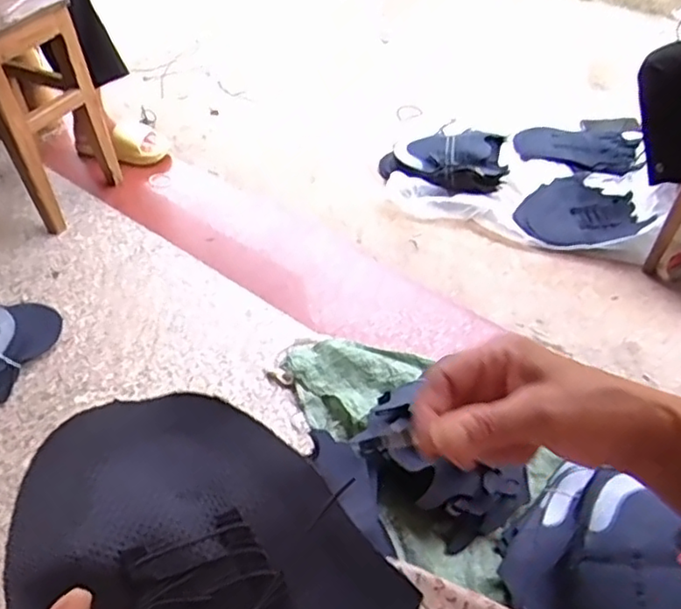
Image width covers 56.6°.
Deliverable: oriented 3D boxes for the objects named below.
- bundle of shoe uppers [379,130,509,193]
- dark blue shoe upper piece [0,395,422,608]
[{"bbox_3d":[0.262,-0.363,1.601,0.313,0.099,0.151,-4,47,-1],"label":"bundle of shoe uppers"},{"bbox_3d":[-0.062,0.139,0.318,0.176,0.021,0.226,-13,56,-33],"label":"dark blue shoe upper piece"}]

